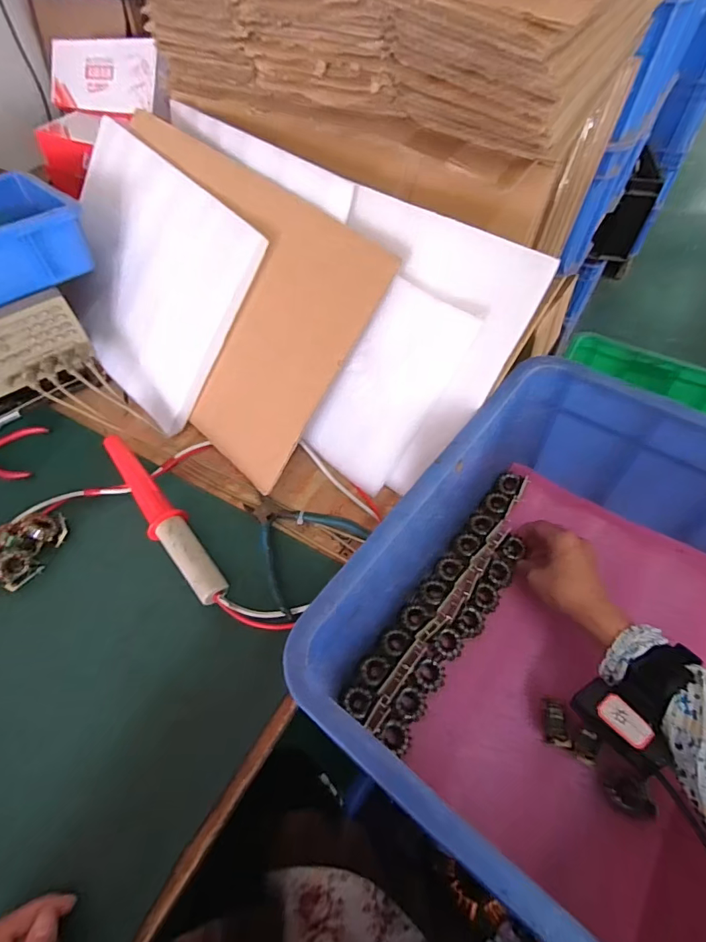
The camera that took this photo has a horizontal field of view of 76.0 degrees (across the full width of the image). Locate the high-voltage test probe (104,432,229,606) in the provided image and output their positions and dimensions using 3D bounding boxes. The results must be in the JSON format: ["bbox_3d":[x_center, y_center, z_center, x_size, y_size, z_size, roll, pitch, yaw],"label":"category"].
[{"bbox_3d":[-0.212,0.048,0.493,0.041,0.035,0.240,-39,63,-23],"label":"high-voltage test probe"}]

